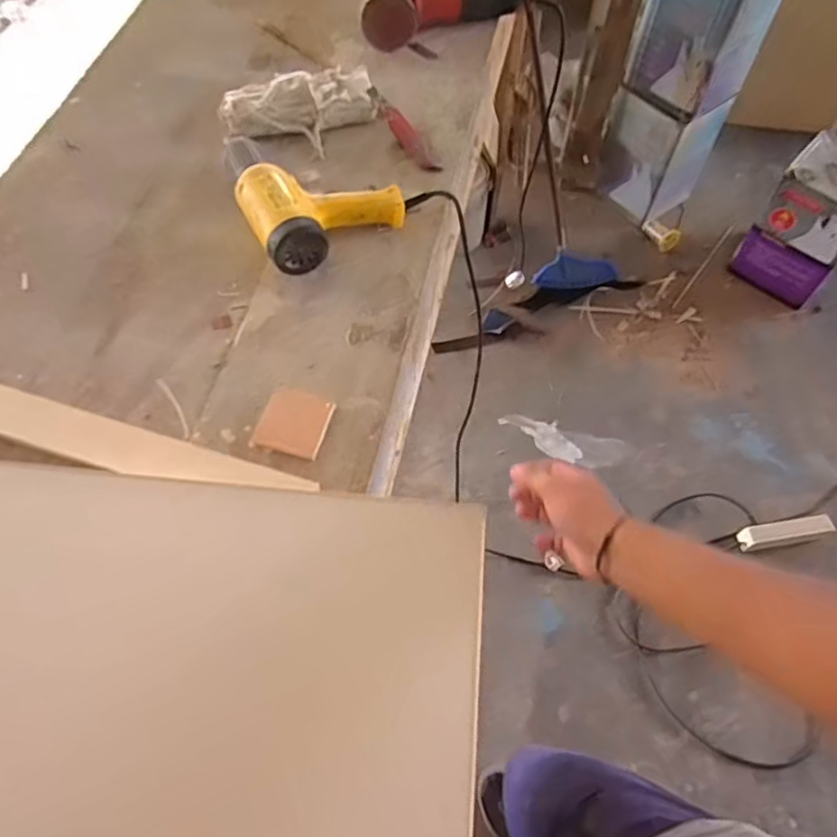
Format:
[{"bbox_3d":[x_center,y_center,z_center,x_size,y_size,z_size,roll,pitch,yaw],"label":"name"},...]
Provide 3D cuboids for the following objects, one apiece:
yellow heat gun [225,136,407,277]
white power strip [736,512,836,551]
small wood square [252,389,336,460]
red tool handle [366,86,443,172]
[{"bbox_3d":[-0.144,-0.304,0.801,0.179,0.071,0.231,-27,64,-13],"label":"yellow heat gun"},{"bbox_3d":[0.824,0.255,1.406,0.191,0.041,0.051,-8,62,-6],"label":"white power strip"},{"bbox_3d":[-0.131,0.005,0.668,0.072,0.010,0.073,15,63,9],"label":"small wood square"},{"bbox_3d":[-0.022,-0.406,0.884,0.033,0.023,0.176,-24,64,-11],"label":"red tool handle"}]

